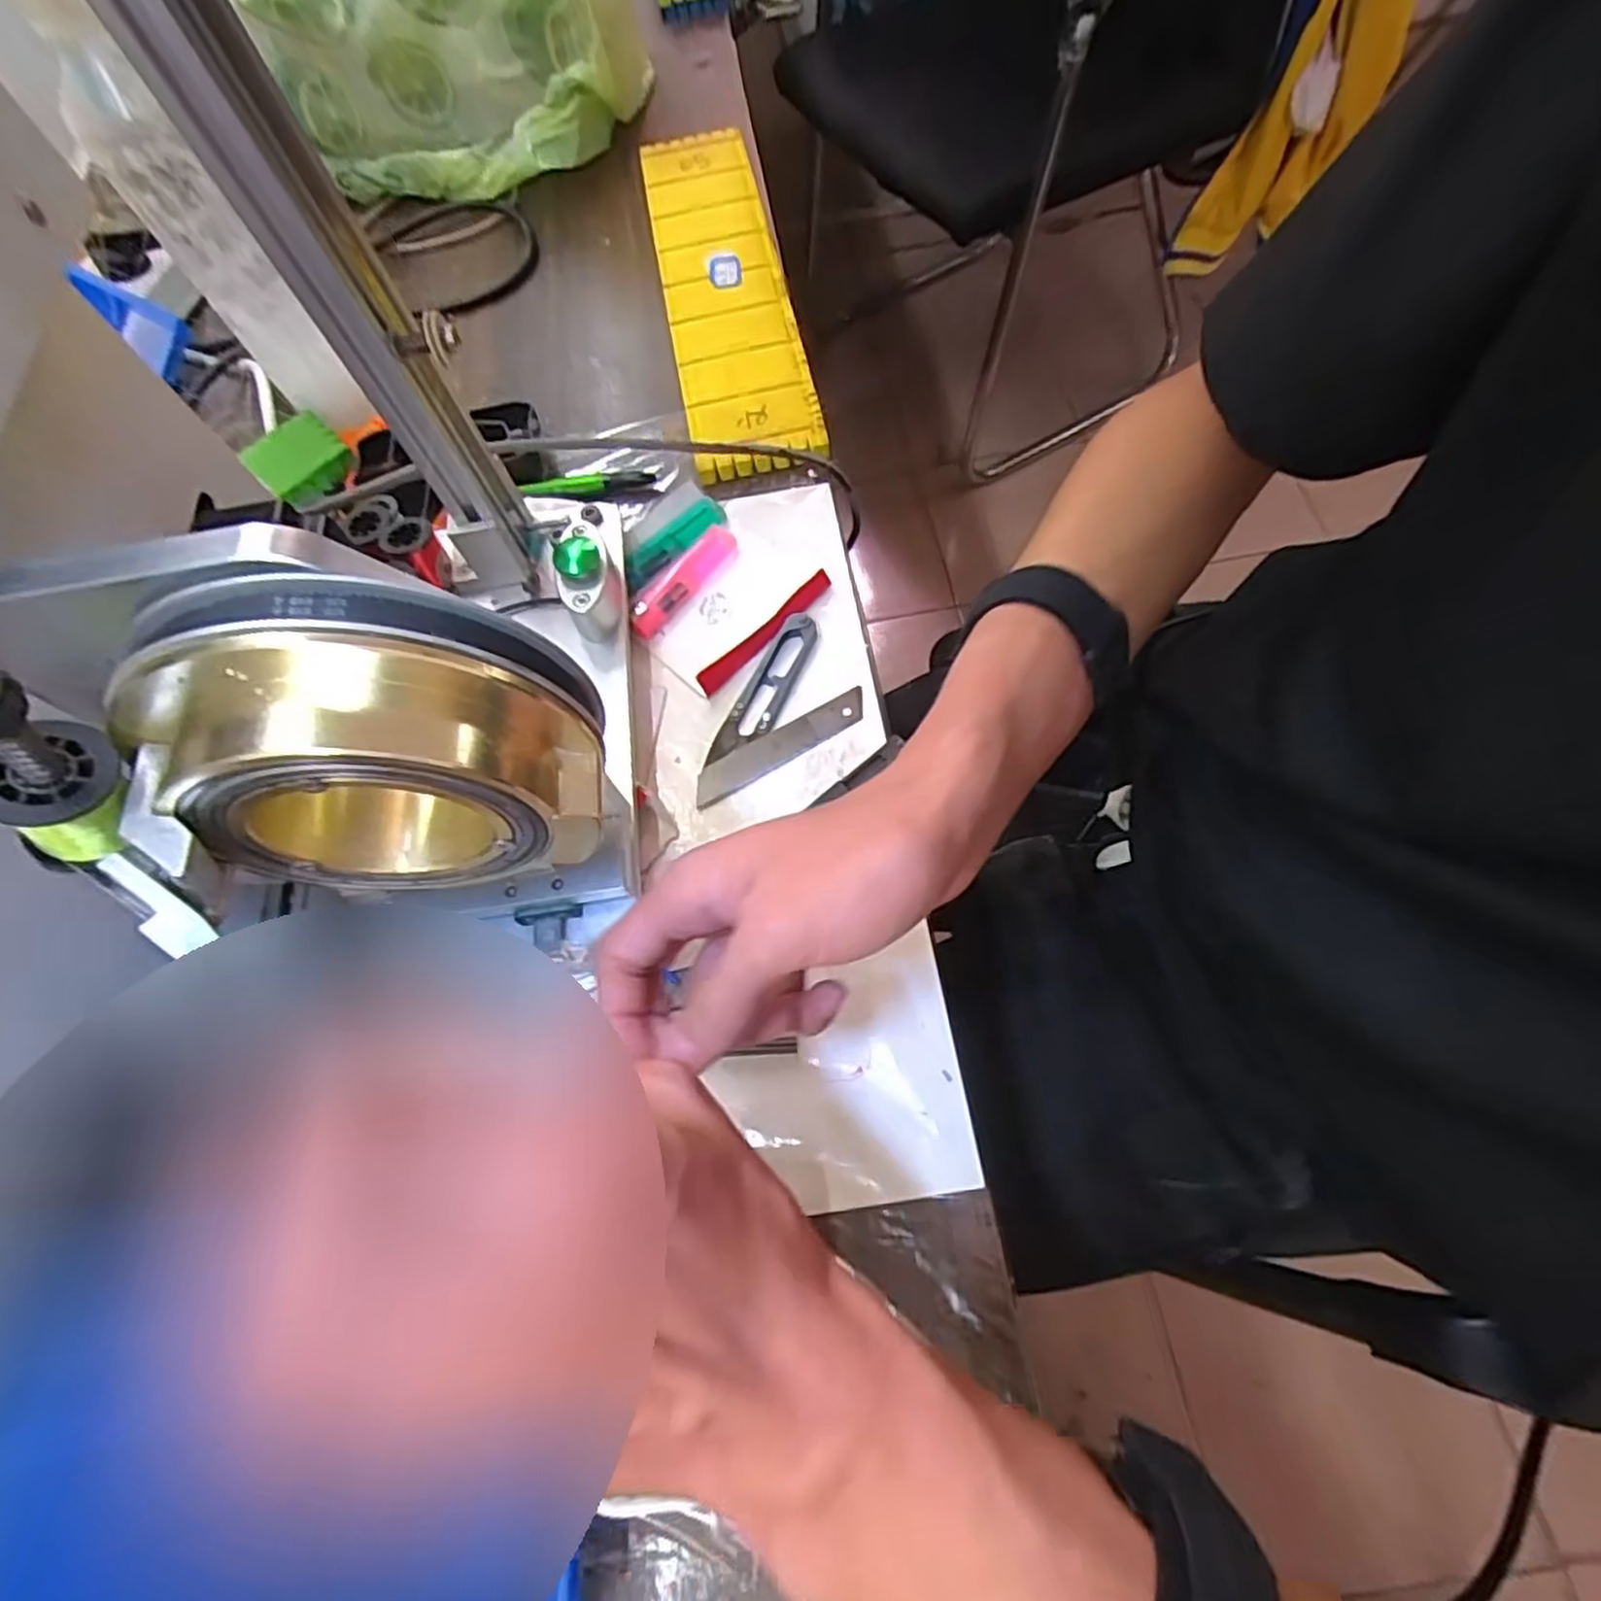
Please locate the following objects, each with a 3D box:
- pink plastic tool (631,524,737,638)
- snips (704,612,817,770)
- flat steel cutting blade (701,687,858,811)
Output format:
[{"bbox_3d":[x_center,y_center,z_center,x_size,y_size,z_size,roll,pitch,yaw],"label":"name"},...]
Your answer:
[{"bbox_3d":[-0.067,-0.126,0.421,0.022,0.006,0.079,34,74,17],"label":"pink plastic tool"},{"bbox_3d":[-0.018,-0.057,0.384,0.025,0.009,0.095,27,72,15],"label":"snips"},{"bbox_3d":[-0.010,-0.027,0.376,0.097,0.004,0.018,-29,74,-8],"label":"flat steel cutting blade"}]

